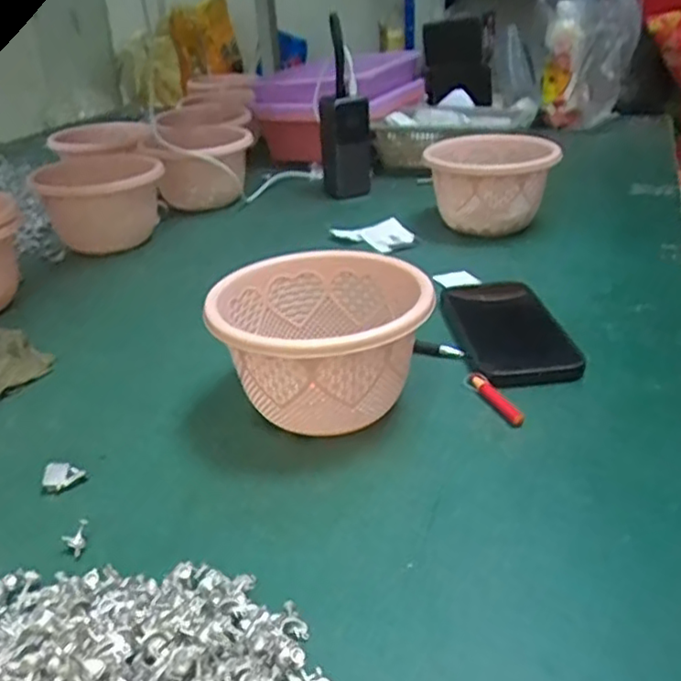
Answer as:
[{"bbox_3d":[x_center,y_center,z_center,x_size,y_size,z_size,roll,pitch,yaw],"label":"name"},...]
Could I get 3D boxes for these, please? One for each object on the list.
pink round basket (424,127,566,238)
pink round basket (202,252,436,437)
[{"bbox_3d":[0.169,-0.176,0.778,0.134,0.097,0.147,-1,29,1],"label":"pink round basket"},{"bbox_3d":[-0.013,0.005,0.467,0.141,0.092,0.130,-1,29,1],"label":"pink round basket"}]

